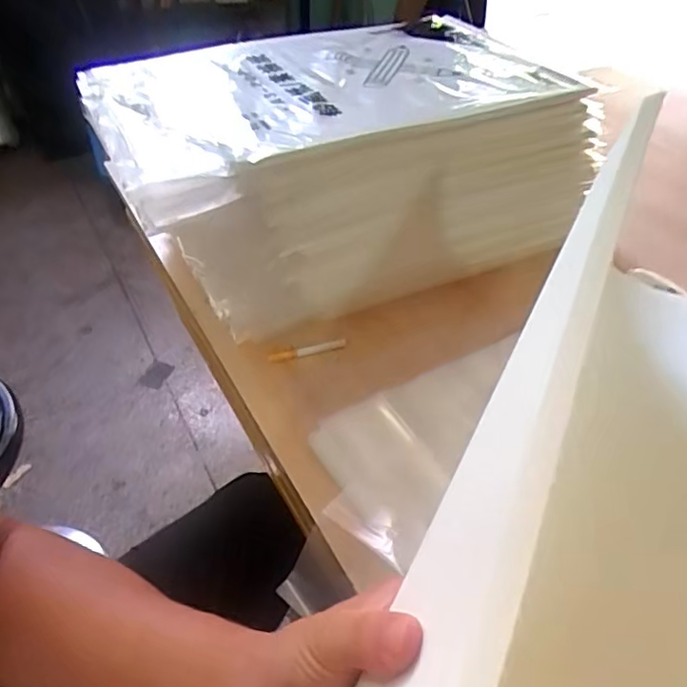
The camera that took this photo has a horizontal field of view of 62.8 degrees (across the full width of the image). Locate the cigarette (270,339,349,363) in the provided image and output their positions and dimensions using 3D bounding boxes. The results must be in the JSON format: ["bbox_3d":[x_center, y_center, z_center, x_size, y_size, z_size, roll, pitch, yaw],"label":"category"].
[{"bbox_3d":[-0.038,0.006,0.592,0.080,0.010,0.011,-10,45,-13],"label":"cigarette"}]

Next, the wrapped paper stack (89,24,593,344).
[{"bbox_3d":[-0.003,-0.227,0.679,0.514,0.182,0.339,-21,48,-23],"label":"wrapped paper stack"}]

